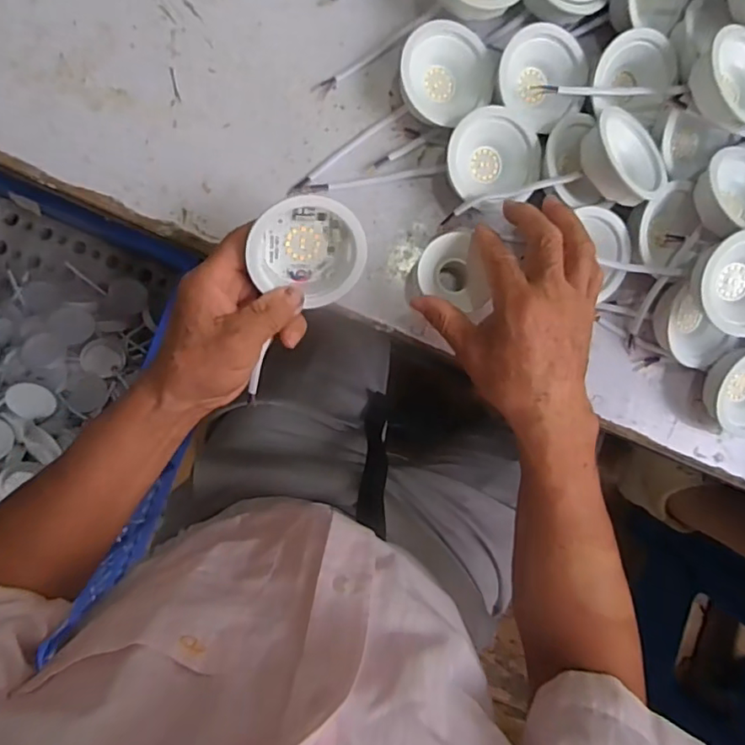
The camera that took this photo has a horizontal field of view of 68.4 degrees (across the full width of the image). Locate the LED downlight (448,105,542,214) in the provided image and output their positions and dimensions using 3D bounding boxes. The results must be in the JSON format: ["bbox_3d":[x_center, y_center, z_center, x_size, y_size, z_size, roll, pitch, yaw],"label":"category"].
[{"bbox_3d":[0.088,-0.153,0.407,0.067,0.041,0.072,0,92,-3],"label":"LED downlight"}]

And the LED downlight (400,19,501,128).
[{"bbox_3d":[0.055,-0.215,0.406,0.067,0.036,0.069,0,92,-3],"label":"LED downlight"}]

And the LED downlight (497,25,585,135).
[{"bbox_3d":[0.124,-0.216,0.403,0.066,0.030,0.066,-36,93,-1],"label":"LED downlight"}]

